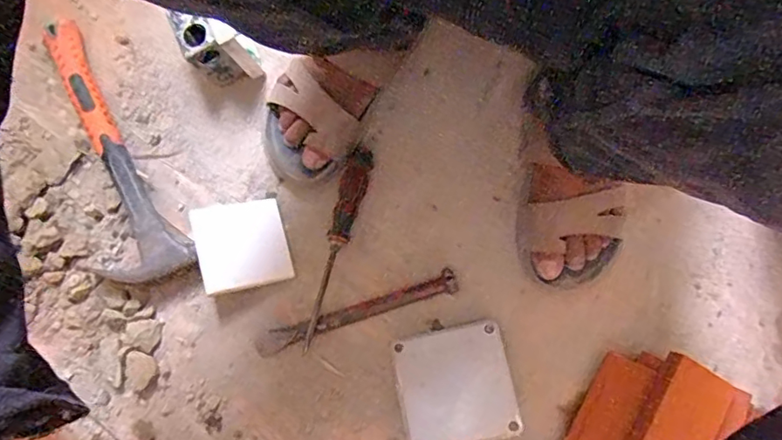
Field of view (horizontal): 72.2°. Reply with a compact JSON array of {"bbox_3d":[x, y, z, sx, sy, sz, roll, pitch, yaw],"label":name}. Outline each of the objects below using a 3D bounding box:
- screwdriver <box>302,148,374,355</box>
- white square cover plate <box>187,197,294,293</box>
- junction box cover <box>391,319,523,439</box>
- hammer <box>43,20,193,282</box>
[{"bbox_3d":[-0.058,0.025,0.535,0.027,0.024,0.202,16,76,2],"label":"screwdriver"},{"bbox_3d":[-0.149,0.024,0.536,0.085,0.007,0.088,-10,73,-28],"label":"white square cover plate"},{"bbox_3d":[0.059,0.156,0.501,0.104,0.025,0.104,-13,76,-5],"label":"junction box cover"},{"bbox_3d":[-0.299,-0.069,0.550,0.074,0.031,0.303,-30,79,-9],"label":"hammer"}]

